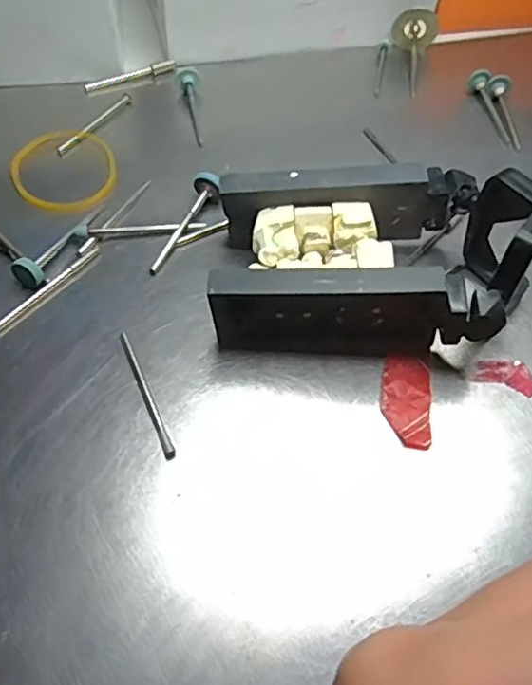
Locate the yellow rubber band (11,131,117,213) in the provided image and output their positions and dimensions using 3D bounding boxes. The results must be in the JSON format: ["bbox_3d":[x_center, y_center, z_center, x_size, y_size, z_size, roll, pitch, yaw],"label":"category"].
[{"bbox_3d":[-0.076,-0.065,0.230,0.037,0.004,0.040,1,63,-2],"label":"yellow rubber band"}]

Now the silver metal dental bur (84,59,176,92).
[{"bbox_3d":[-0.061,-0.120,0.276,0.043,0.006,0.004,-23,58,-18],"label":"silver metal dental bur"}]

